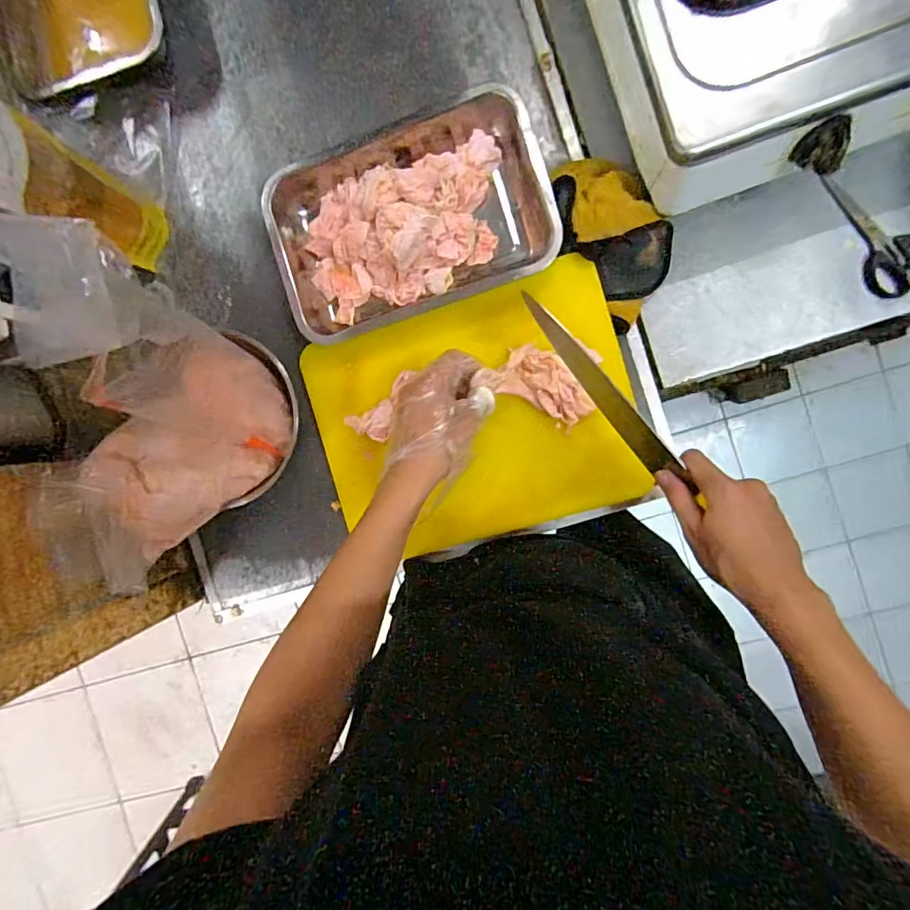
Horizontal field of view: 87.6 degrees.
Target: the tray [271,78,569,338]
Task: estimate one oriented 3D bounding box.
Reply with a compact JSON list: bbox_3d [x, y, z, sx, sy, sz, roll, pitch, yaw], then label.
[{"bbox_3d":[-0.054,-0.265,0.531,0.301,0.058,0.221,-19,91,7],"label":"tray"}]

